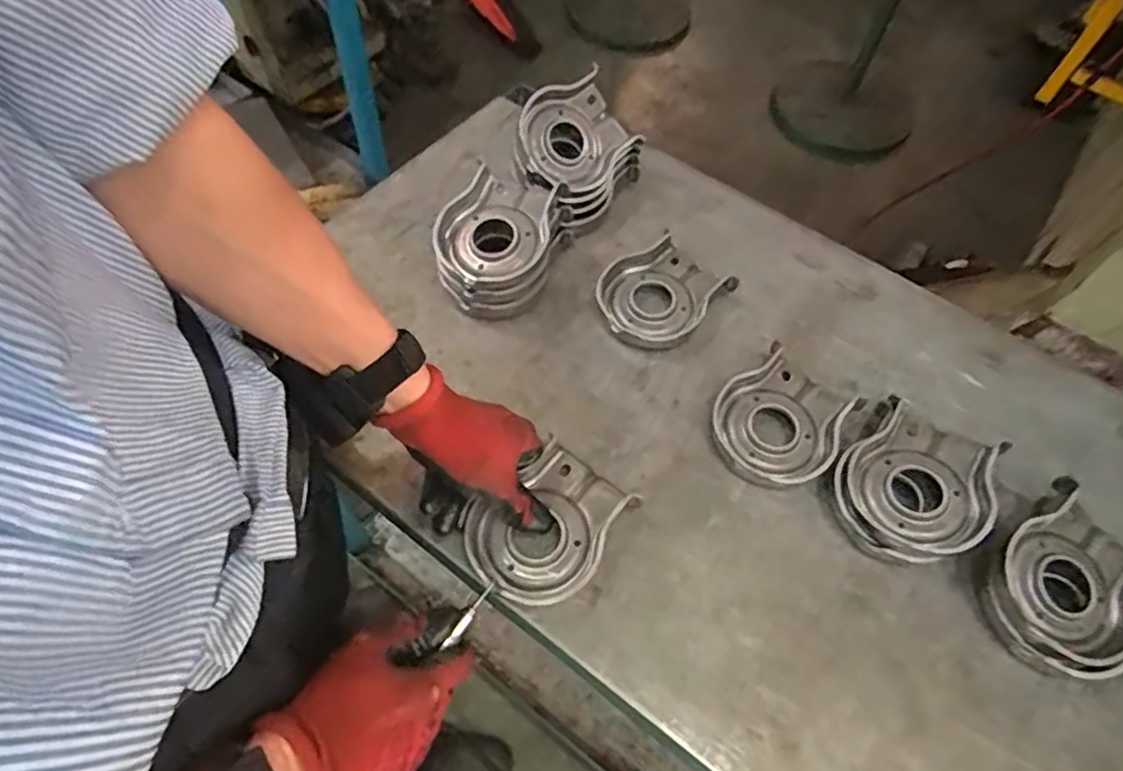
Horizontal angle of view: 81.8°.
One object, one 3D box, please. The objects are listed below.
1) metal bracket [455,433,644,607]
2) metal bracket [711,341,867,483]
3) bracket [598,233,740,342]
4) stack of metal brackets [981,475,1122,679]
[{"bbox_3d":[-0.009,0.106,0.493,0.093,0.024,0.121,41,64,19],"label":"metal bracket"},{"bbox_3d":[0.193,0.029,0.564,0.121,0.027,0.102,-34,67,-22],"label":"metal bracket"},{"bbox_3d":[0.097,-0.092,0.633,0.096,0.026,0.119,40,64,18],"label":"bracket"},{"bbox_3d":[0.381,0.152,0.490,0.100,0.042,0.126,39,64,18],"label":"stack of metal brackets"}]

